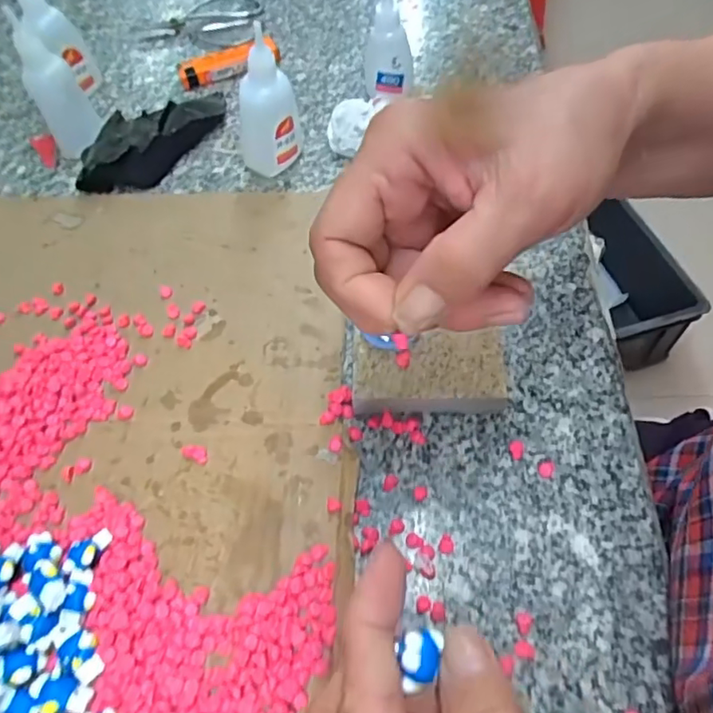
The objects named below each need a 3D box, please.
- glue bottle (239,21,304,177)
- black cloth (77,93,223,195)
[{"bbox_3d":[-0.058,-0.161,0.352,0.041,0.088,0.041,-9,57,-3],"label":"glue bottle"},{"bbox_3d":[-0.146,-0.161,0.397,0.058,0.023,0.126,31,64,21],"label":"black cloth"}]

